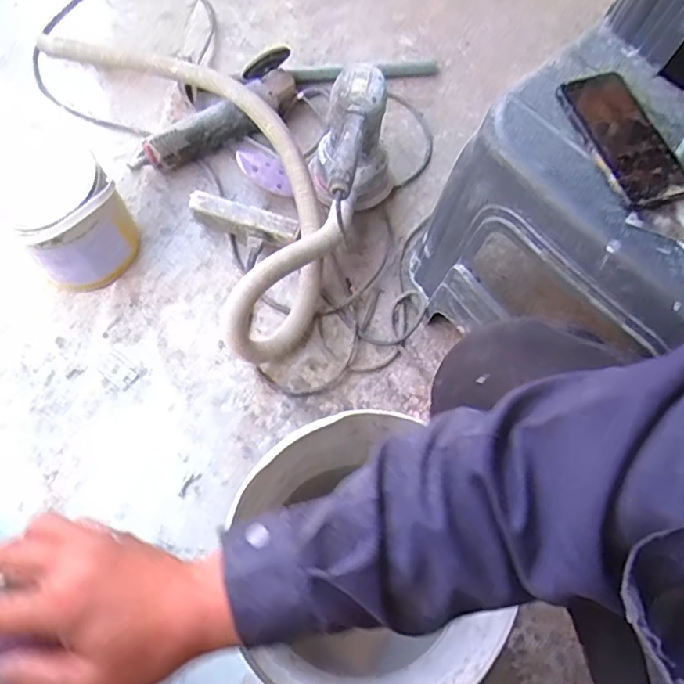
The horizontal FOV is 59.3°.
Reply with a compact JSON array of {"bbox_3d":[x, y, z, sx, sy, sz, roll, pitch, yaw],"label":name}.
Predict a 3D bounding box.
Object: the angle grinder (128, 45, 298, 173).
[{"bbox_3d":[-0.196,-0.362,0.975,0.303,0.101,0.093,-31,71,-13],"label":"angle grinder"}]

